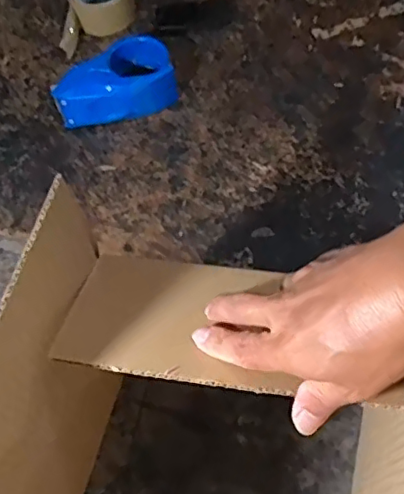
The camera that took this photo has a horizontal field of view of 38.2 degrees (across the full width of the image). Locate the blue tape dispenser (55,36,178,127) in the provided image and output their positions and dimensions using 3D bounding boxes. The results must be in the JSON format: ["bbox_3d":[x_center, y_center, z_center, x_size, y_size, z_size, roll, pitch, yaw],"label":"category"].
[{"bbox_3d":[-0.112,-0.210,0.742,0.152,0.058,0.083,-15,64,-5],"label":"blue tape dispenser"}]

